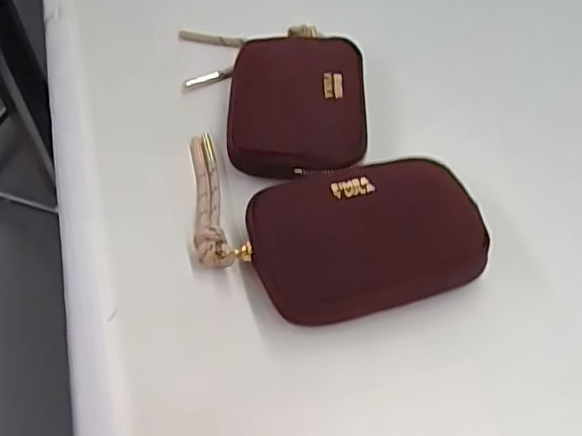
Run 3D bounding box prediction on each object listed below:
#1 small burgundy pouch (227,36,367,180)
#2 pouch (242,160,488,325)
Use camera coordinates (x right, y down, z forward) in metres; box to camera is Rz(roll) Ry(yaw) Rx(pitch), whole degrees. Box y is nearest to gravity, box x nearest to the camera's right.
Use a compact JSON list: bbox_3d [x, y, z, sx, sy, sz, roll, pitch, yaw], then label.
[{"bbox_3d":[0.004,-0.071,0.364,0.080,0.021,0.110,1,52,1],"label":"small burgundy pouch"},{"bbox_3d":[0.038,0.008,0.311,0.112,0.025,0.077,-10,52,-8],"label":"pouch"}]

